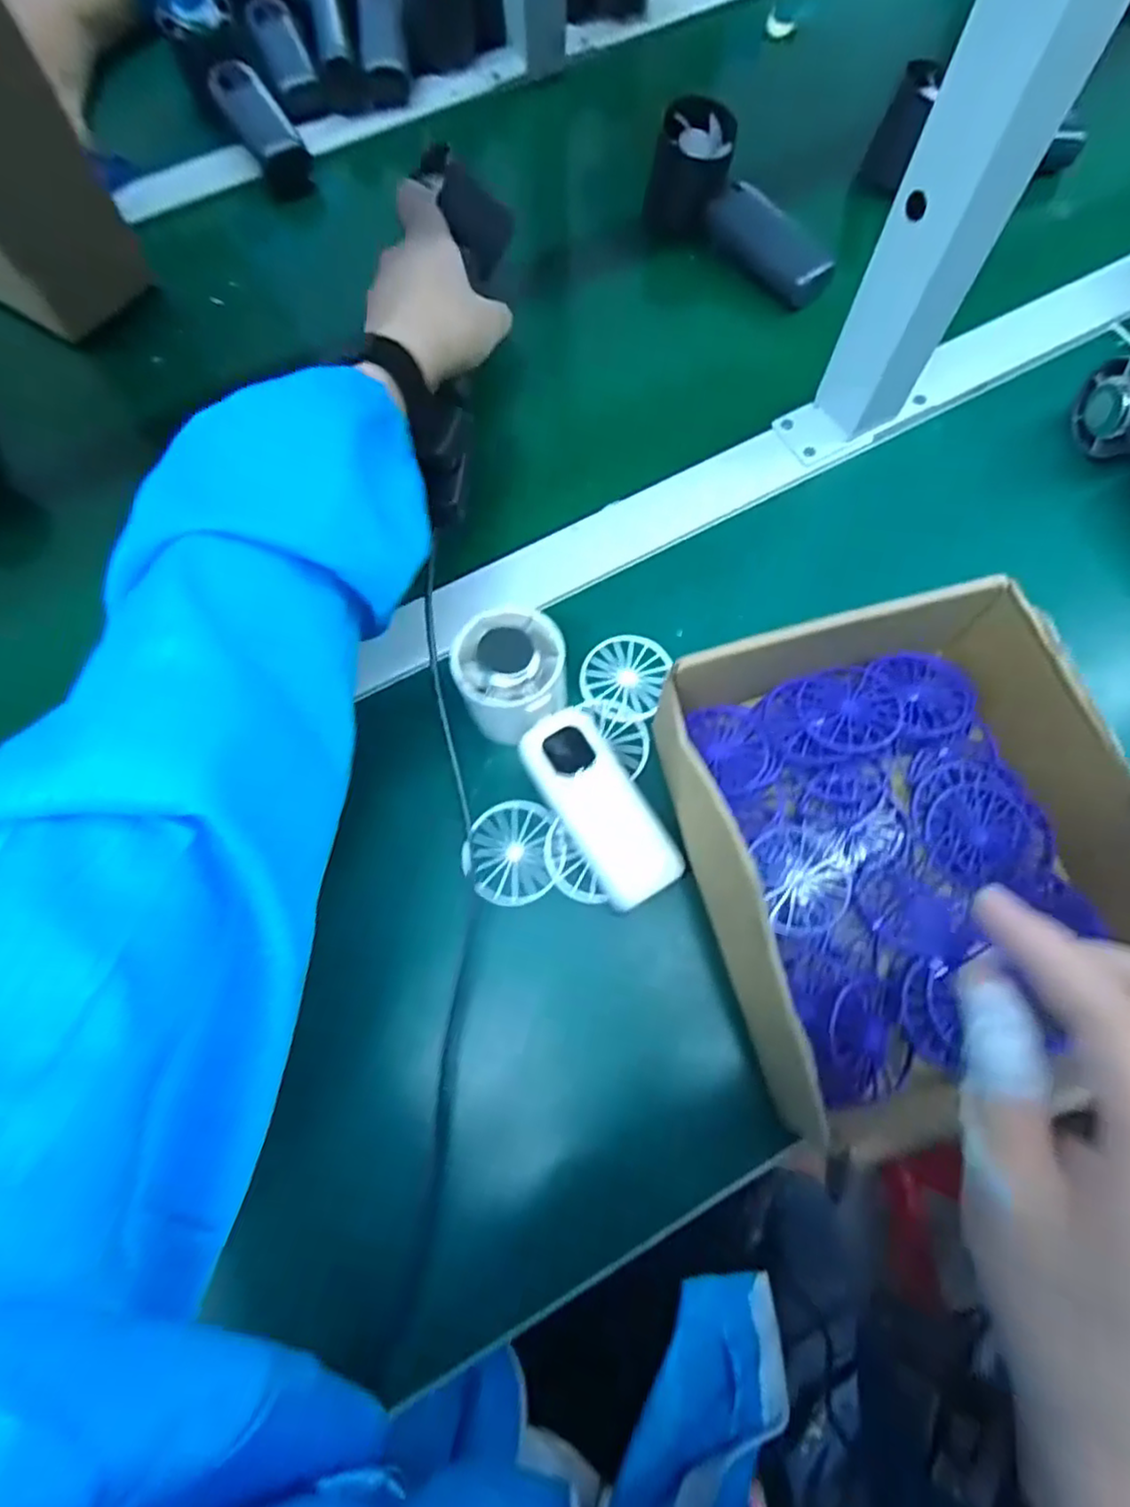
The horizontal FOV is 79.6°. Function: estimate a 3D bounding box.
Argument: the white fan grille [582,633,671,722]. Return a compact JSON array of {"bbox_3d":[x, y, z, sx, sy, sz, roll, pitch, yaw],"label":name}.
[{"bbox_3d":[0.033,-0.043,0.376,0.045,0.004,0.052,19,73,9],"label":"white fan grille"}]

